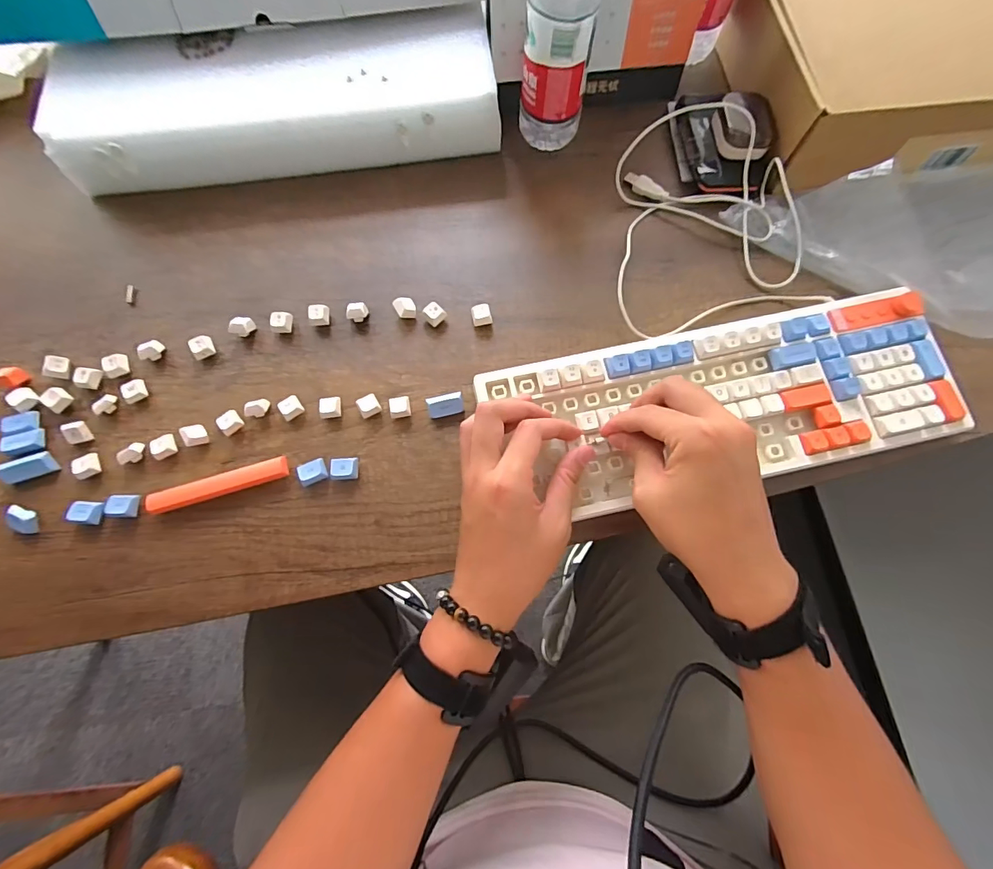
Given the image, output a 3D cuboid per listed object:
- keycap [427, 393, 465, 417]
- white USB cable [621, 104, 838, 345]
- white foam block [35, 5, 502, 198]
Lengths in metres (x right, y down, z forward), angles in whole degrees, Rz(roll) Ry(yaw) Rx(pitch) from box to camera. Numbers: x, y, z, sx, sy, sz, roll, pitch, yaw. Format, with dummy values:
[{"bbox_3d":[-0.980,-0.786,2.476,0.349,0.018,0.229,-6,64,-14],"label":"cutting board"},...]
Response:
[{"bbox_3d":[-0.045,-0.025,0.397,0.030,0.015,0.017,-10,74,-3],"label":"keycap"},{"bbox_3d":[0.193,-0.227,0.440,0.189,0.047,0.250,-10,74,-3],"label":"white USB cable"},{"bbox_3d":[-0.221,-0.341,0.469,0.440,0.064,0.148,-7,74,-2],"label":"white foam block"}]

